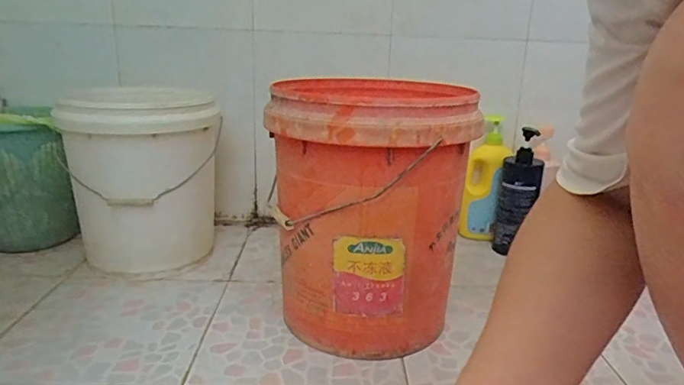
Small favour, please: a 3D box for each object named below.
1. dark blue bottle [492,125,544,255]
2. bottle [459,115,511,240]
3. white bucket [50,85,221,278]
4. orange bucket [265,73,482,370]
[{"bbox_3d":[0.376,0.007,1.067,0.086,0.268,0.057,9,18,20],"label":"dark blue bottle"},{"bbox_3d":[0.345,-0.032,1.143,0.122,0.291,0.067,7,8,-11],"label":"bottle"},{"bbox_3d":[-0.358,-0.012,0.931,0.233,0.329,0.233,-3,18,-18],"label":"white bucket"},{"bbox_3d":[0.038,0.029,0.788,0.282,0.365,0.303,2,17,-1],"label":"orange bucket"}]

